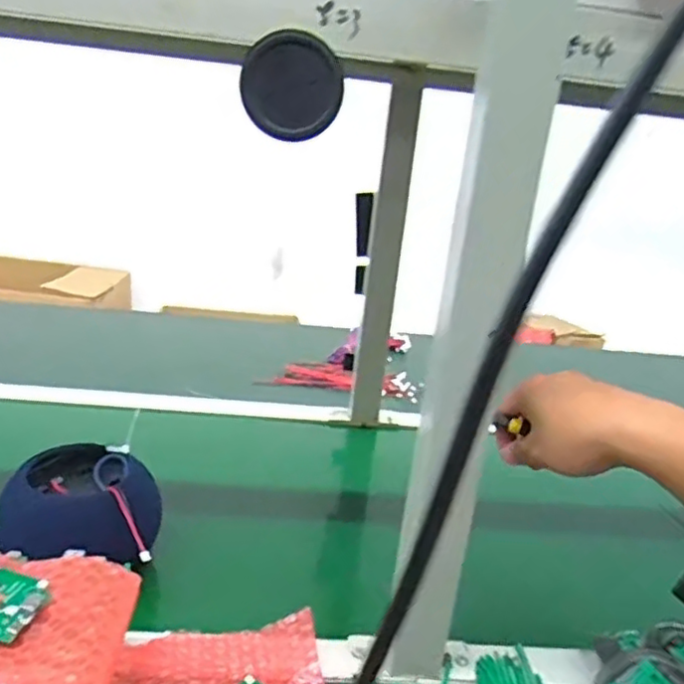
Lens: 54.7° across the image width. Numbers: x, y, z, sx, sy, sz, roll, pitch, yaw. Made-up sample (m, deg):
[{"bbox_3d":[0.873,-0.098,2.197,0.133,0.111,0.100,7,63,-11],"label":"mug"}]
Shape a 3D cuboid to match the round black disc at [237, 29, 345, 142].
[{"bbox_3d":[-0.031,-0.154,0.398,0.060,0.057,0.012,3,20,-10],"label":"round black disc"}]

